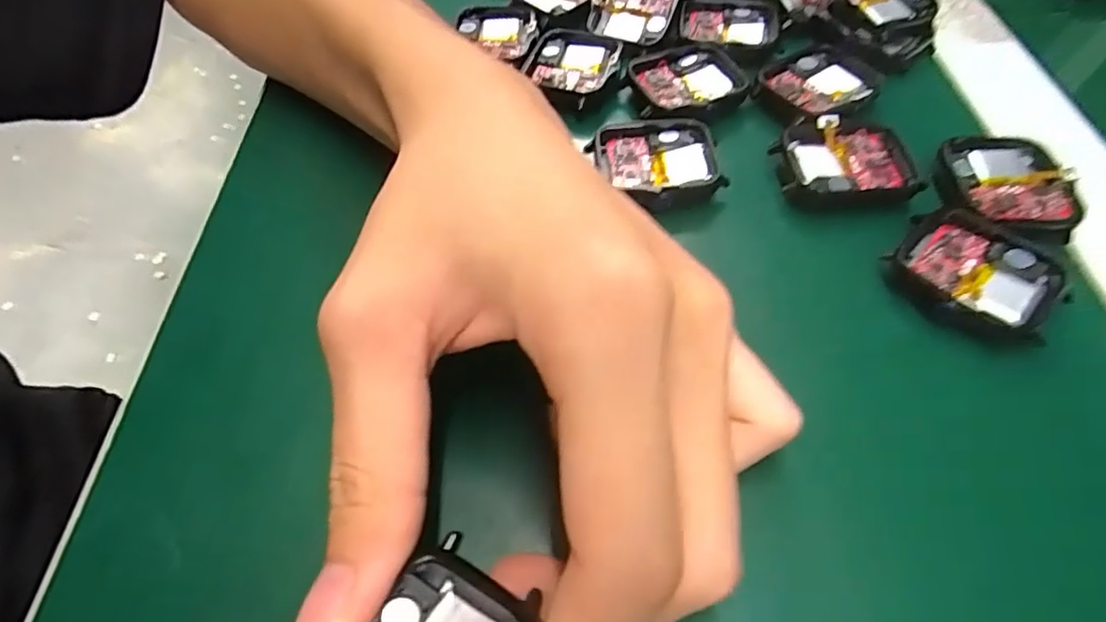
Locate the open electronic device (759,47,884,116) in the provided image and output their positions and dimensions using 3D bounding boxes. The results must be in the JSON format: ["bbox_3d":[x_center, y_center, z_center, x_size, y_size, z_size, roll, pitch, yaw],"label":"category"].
[{"bbox_3d":[0.107,-0.092,0.239,0.042,0.006,0.038,-34,61,-22],"label":"open electronic device"}]

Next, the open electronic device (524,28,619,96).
[{"bbox_3d":[0.009,-0.108,0.256,0.036,0.006,0.039,16,55,11],"label":"open electronic device"}]

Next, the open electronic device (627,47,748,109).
[{"bbox_3d":[0.055,-0.096,0.244,0.041,0.004,0.038,-13,55,-10],"label":"open electronic device"}]

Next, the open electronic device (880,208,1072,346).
[{"bbox_3d":[0.130,-0.011,0.185,0.045,0.008,0.039,37,62,24],"label":"open electronic device"}]

